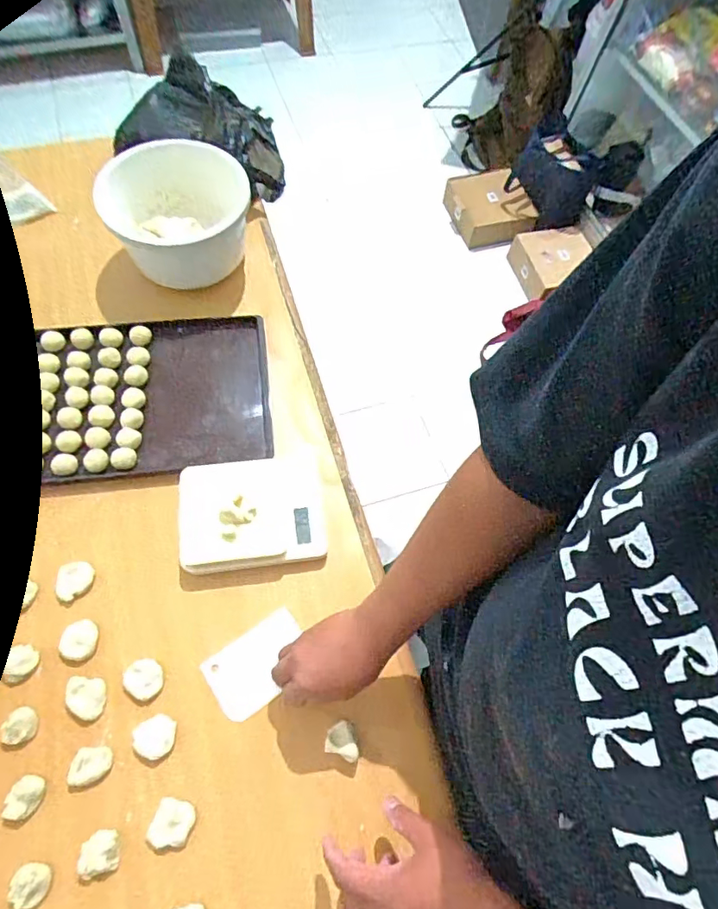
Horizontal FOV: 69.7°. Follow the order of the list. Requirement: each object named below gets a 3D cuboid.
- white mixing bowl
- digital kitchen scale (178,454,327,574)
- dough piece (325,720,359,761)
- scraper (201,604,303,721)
[{"bbox_3d":[-0.273,-0.368,0.802,0.200,0.139,0.202,1,65,-2],"label":"white mixing bowl"},{"bbox_3d":[-0.132,0.069,0.644,0.173,0.036,0.136,-7,66,-7],"label":"digital kitchen scale"},{"bbox_3d":[-0.016,0.302,0.546,0.036,0.024,0.032,19,65,5],"label":"dough piece"},{"bbox_3d":[-0.112,0.239,0.589,0.113,0.005,0.076,-32,74,-18],"label":"scraper"}]

